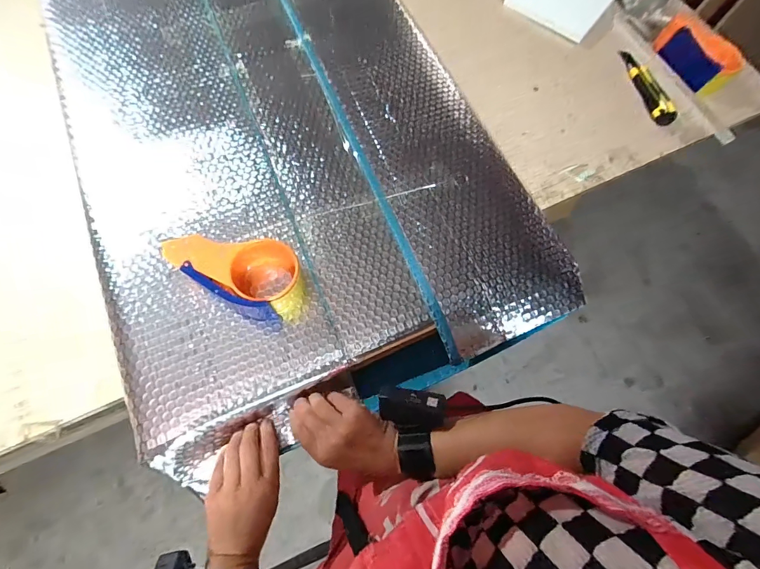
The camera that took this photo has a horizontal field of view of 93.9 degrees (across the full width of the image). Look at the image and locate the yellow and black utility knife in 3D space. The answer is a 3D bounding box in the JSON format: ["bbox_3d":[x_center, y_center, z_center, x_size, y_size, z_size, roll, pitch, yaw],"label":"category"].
[{"bbox_3d":[0.519,-0.391,0.694,0.027,0.029,0.183,-12,72,-6],"label":"yellow and black utility knife"}]

